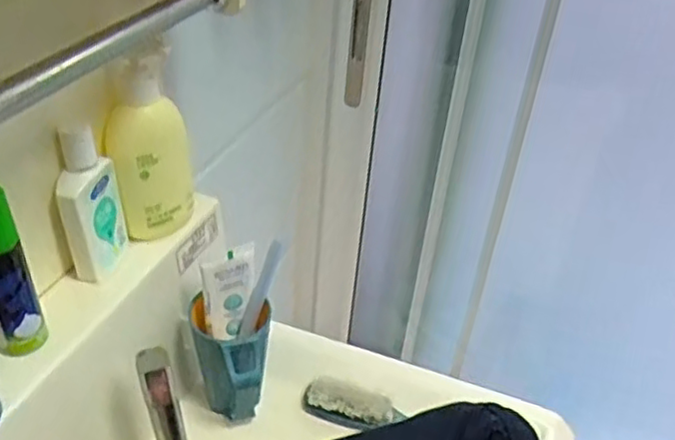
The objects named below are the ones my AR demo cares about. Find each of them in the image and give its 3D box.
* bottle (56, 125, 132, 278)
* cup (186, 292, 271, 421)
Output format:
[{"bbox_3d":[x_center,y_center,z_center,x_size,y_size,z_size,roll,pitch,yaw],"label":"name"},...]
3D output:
[{"bbox_3d":[-0.194,-0.015,0.533,0.028,0.122,0.052,7,35,3],"label":"bottle"},{"bbox_3d":[-0.103,0.133,0.617,0.074,0.105,0.075,4,35,-3],"label":"cup"}]

